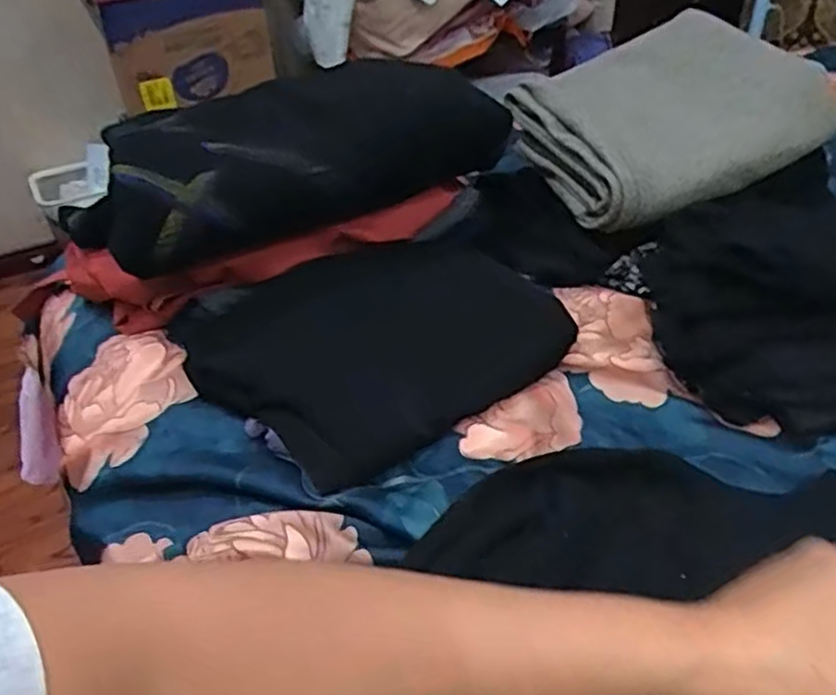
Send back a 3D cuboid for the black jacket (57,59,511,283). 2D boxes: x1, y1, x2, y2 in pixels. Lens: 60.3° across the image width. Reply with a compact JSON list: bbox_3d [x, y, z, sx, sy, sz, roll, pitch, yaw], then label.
[{"bbox_3d":[-0.133,-0.192,0.726,0.402,0.106,0.175,-20,42,-21],"label":"black jacket"}]

